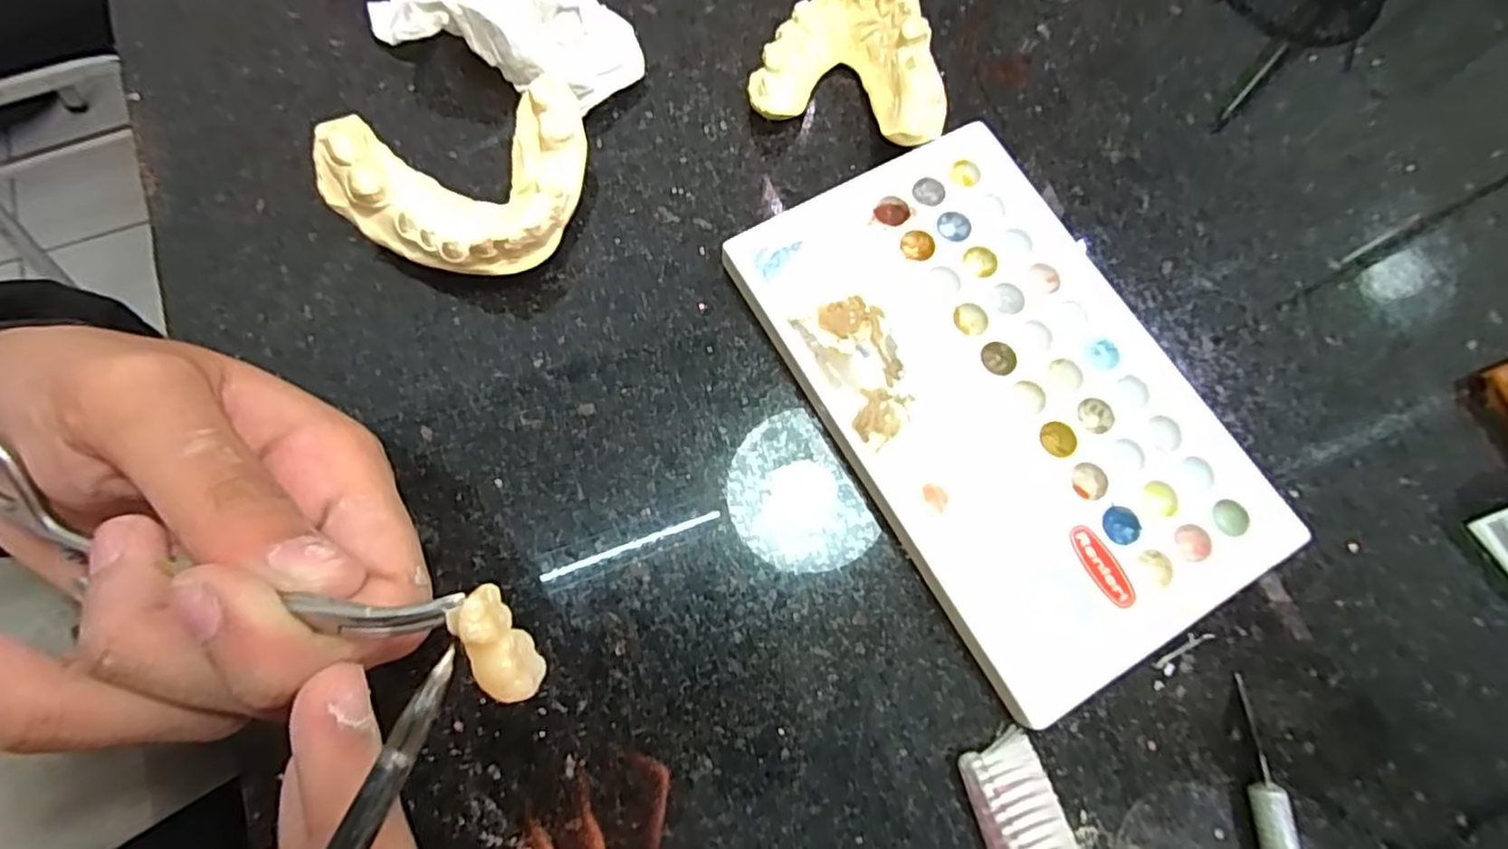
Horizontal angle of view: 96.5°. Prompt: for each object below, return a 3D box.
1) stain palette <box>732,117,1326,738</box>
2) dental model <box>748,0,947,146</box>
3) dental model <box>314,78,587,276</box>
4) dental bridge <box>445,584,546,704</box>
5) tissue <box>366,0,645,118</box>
[{"bbox_3d":[0.069,-0.008,0.193,0.094,0.012,0.151,-29,77,-9],"label":"stain palette"},{"bbox_3d":[0.033,-0.114,0.217,0.060,0.021,0.047,17,75,3],"label":"dental model"},{"bbox_3d":[-0.082,-0.066,0.195,0.072,0.029,0.047,-20,76,-7],"label":"dental model"},{"bbox_3d":[-0.041,0.035,0.106,0.008,0.012,0.018,-25,77,-8],"label":"dental bridge"},{"bbox_3d":[-0.075,-0.131,0.215,0.080,0.026,0.048,17,75,3],"label":"tissue"}]

